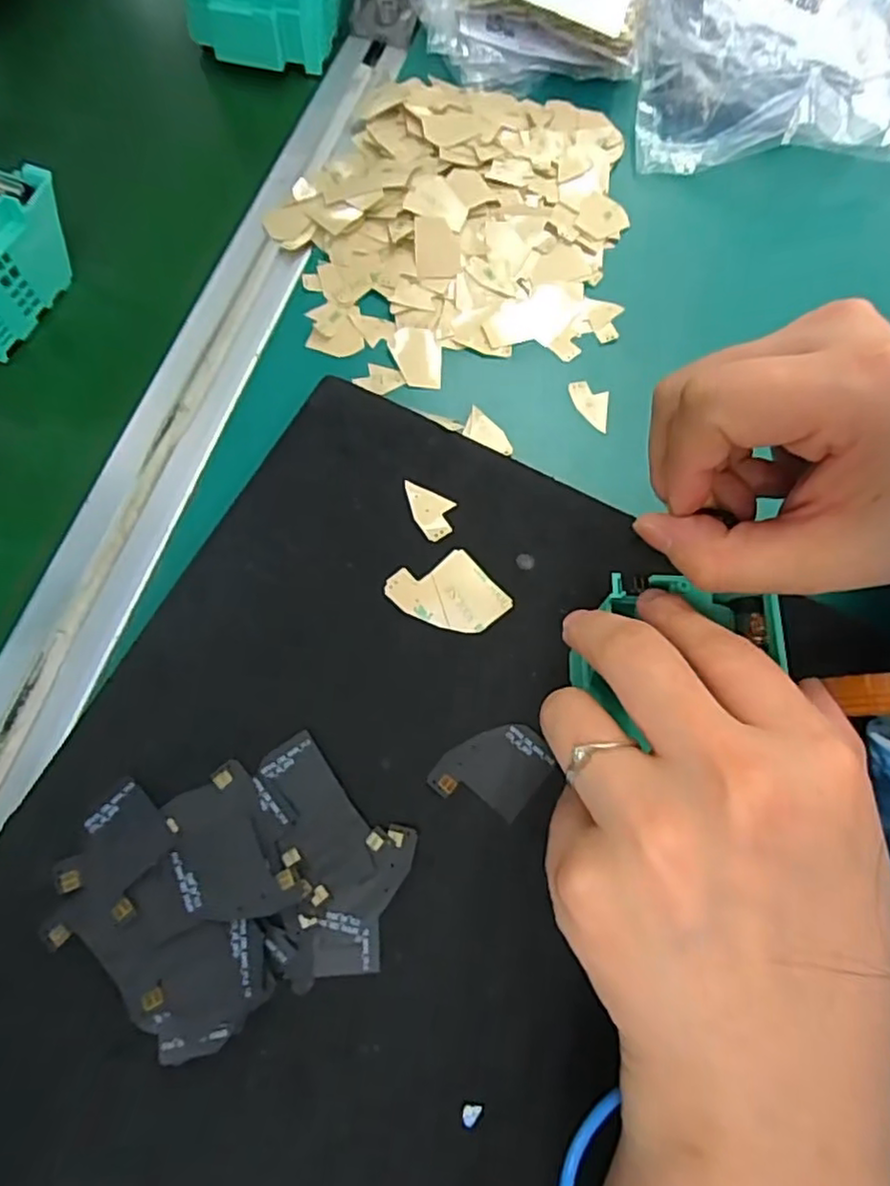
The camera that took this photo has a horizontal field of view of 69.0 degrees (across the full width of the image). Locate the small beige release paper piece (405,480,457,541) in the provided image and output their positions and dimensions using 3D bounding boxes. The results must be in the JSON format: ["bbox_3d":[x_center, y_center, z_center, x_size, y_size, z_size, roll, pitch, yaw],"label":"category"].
[{"bbox_3d":[-0.005,-0.034,0.254,0.016,0.004,0.026,-14,70,-8],"label":"small beige release paper piece"}]

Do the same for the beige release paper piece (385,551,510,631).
[{"bbox_3d":[0.001,0.000,0.242,0.033,0.004,0.038,-42,76,-16],"label":"beige release paper piece"}]

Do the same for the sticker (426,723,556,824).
[{"bbox_3d":[0.017,0.060,0.222,0.030,0.004,0.037,41,73,13],"label":"sticker"}]

